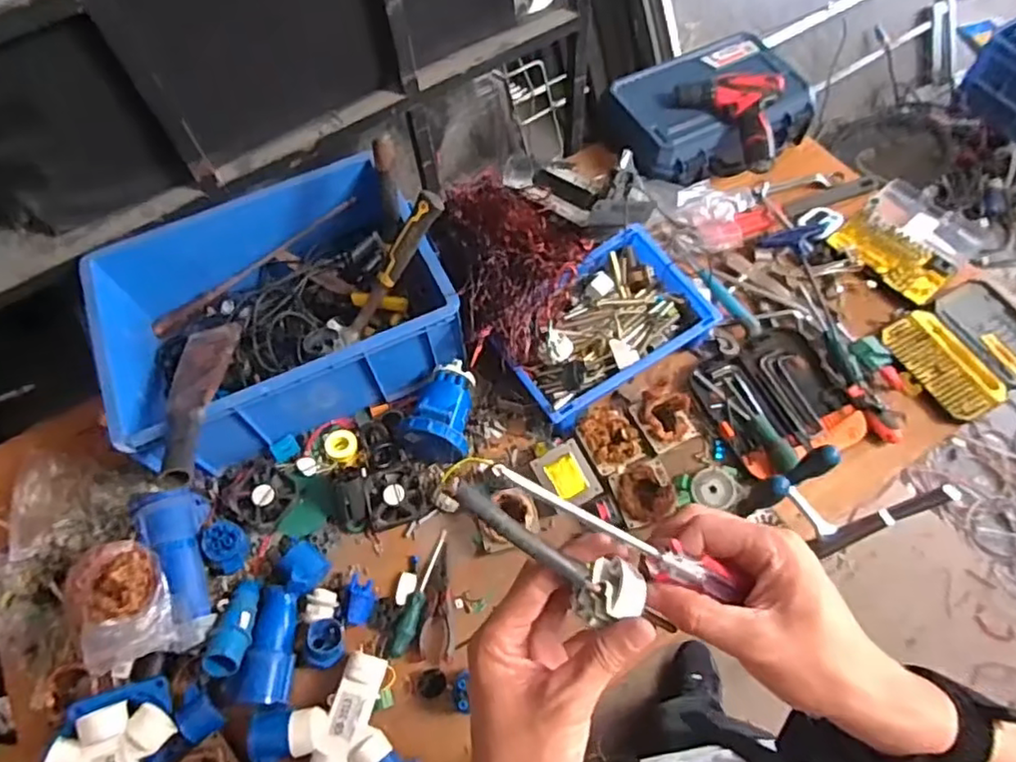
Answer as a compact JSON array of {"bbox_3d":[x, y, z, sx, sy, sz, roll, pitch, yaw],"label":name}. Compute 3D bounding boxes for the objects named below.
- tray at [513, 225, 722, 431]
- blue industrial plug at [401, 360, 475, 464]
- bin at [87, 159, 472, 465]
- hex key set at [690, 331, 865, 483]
[{"bbox_3d":[0.141,-0.086,0.964,0.311,0.075,0.206,-31,64,-13],"label":"tray"},{"bbox_3d":[-0.100,0.038,0.909,0.093,0.091,0.142,1,61,4],"label":"blue industrial plug"},{"bbox_3d":[-0.358,-0.126,0.968,0.471,0.163,0.426,-27,63,-11],"label":"bin"},{"bbox_3d":[0.417,0.022,0.950,0.221,0.026,0.191,-23,62,-9],"label":"hex key set"}]

